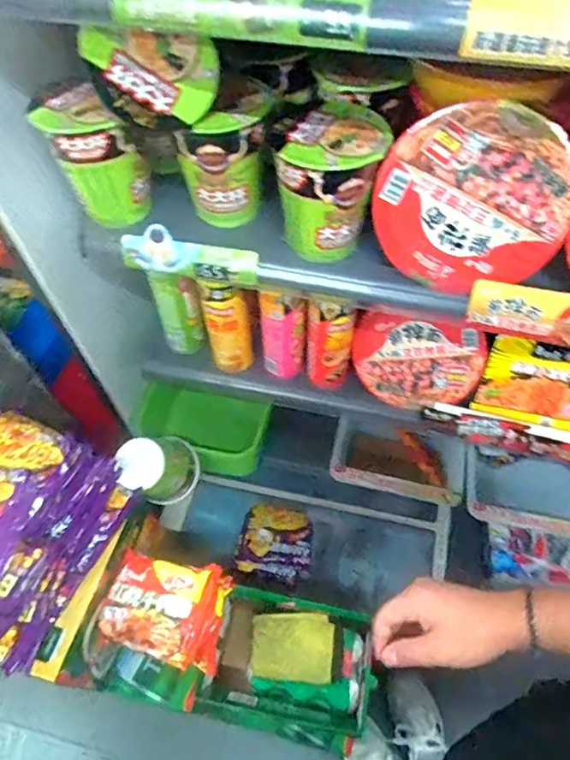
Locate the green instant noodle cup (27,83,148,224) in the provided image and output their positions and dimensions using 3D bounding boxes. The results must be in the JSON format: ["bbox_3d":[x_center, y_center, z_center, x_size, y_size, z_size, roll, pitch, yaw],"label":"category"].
[{"bbox_3d":[-0.219,-0.256,0.591,0.087,0.134,0.092,0,56,1],"label":"green instant noodle cup"}]

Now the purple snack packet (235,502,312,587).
[{"bbox_3d":[-0.020,0.338,1.079,0.155,0.065,0.152,12,57,9],"label":"purple snack packet"}]

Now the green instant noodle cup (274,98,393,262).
[{"bbox_3d":[0.050,-0.207,0.555,0.104,0.129,0.109,14,58,10],"label":"green instant noodle cup"}]

